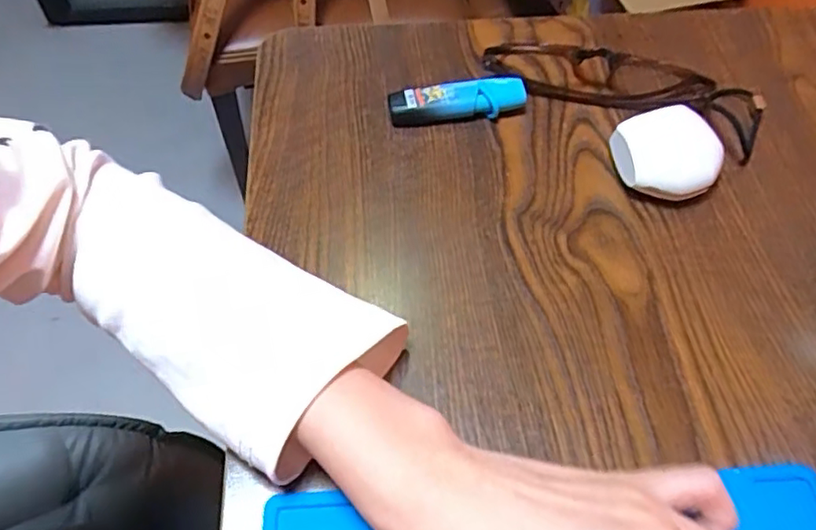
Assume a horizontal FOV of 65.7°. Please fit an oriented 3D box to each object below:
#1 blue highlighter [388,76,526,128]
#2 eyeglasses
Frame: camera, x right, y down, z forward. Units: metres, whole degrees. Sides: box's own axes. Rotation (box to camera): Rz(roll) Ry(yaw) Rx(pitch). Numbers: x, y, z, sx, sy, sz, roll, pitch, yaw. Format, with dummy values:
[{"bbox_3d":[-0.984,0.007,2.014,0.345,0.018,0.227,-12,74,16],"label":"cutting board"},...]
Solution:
[{"bbox_3d":[0.031,-0.100,0.388,0.082,0.019,0.022,-9,55,-7],"label":"blue highlighter"},{"bbox_3d":[0.136,-0.117,0.396,0.169,0.027,0.059,19,56,13],"label":"eyeglasses"}]

